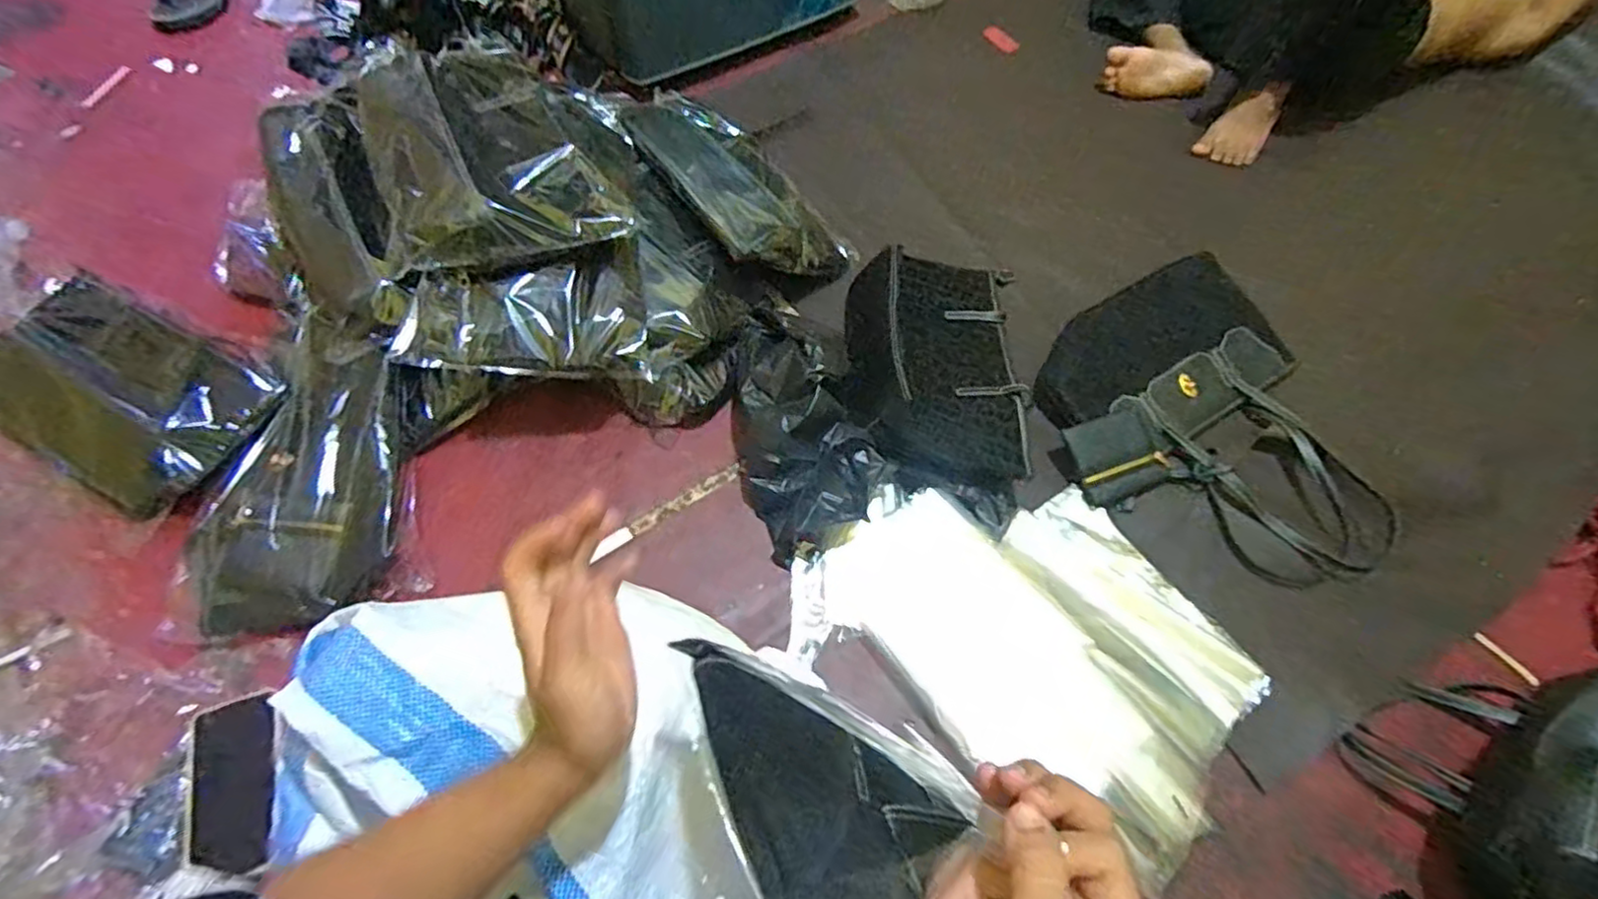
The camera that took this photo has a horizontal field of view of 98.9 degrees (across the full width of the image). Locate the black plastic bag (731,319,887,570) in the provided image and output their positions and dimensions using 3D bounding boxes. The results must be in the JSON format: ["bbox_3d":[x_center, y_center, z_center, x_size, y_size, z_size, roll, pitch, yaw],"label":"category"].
[{"bbox_3d":[-0.008,-0.023,0.814,0.143,0.124,0.269,-20,65,-15],"label":"black plastic bag"}]

